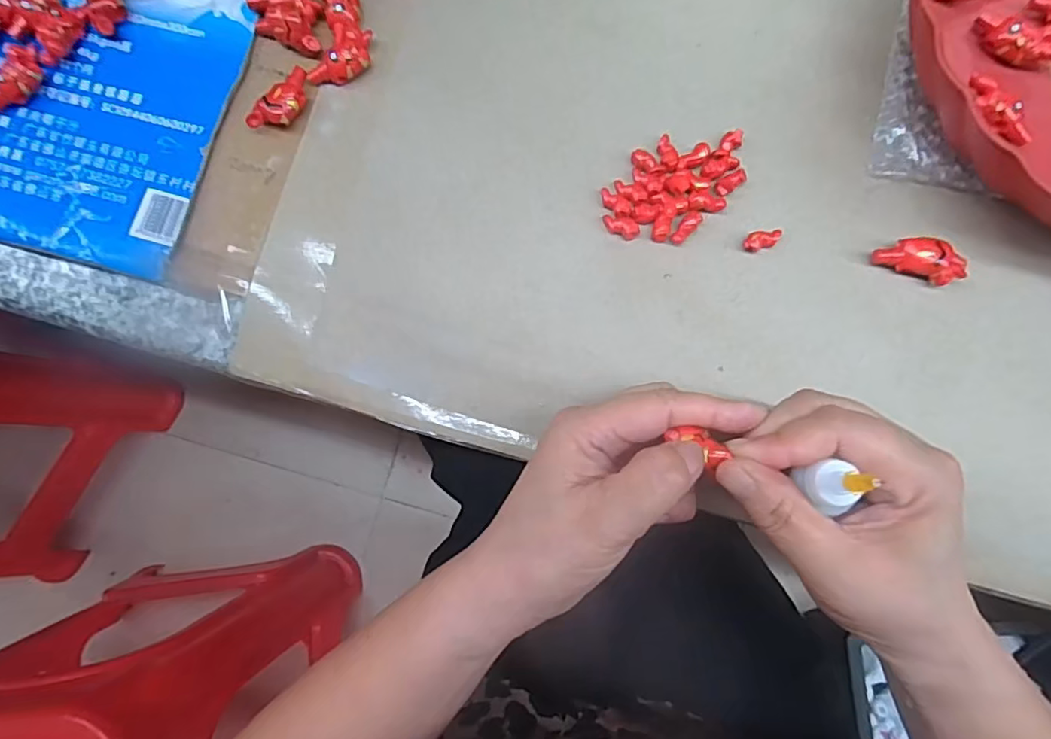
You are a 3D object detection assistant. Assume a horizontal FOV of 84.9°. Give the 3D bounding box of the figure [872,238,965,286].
[{"bbox_3d":[0.187,-0.053,0.270,0.038,0.011,0.018,22,82,5],"label":"figure"}]

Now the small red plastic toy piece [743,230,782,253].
[{"bbox_3d":[0.116,-0.063,0.279,0.019,0.008,0.009,-16,81,-1],"label":"small red plastic toy piece"}]

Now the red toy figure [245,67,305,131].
[{"bbox_3d":[-0.123,-0.136,0.294,0.016,0.013,0.038,38,84,7],"label":"red toy figure"}]

